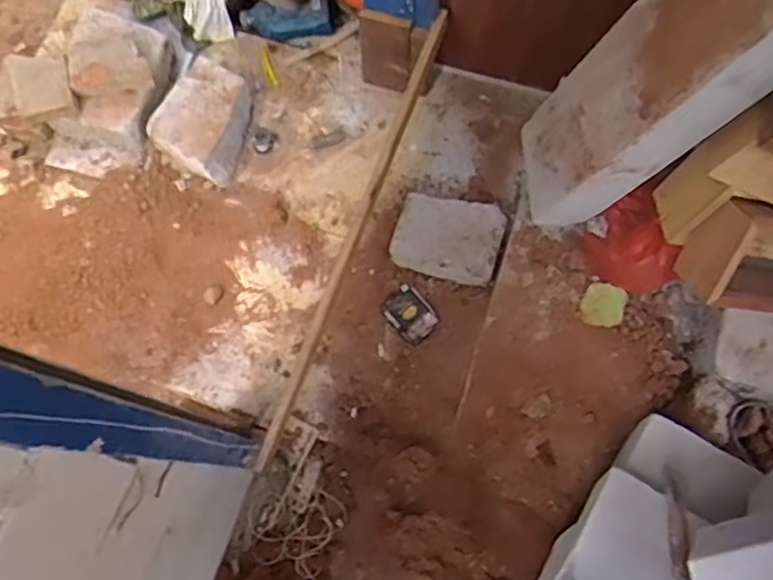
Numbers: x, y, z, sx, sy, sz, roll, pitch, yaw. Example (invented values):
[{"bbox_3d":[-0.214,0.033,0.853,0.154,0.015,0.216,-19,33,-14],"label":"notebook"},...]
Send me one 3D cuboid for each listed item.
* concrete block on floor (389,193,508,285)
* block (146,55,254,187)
[{"bbox_3d":[0.119,-0.098,1.342,0.205,0.106,0.157,12,75,3],"label":"concrete block on floor"},{"bbox_3d":[-0.361,-0.344,1.397,0.182,0.104,0.229,29,77,8],"label":"block"}]

